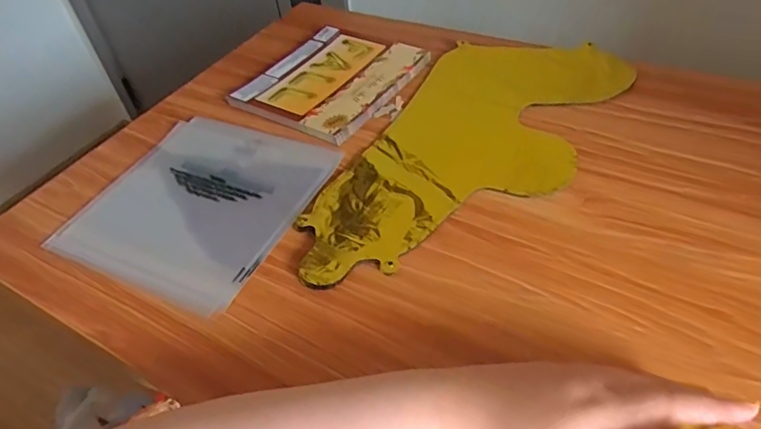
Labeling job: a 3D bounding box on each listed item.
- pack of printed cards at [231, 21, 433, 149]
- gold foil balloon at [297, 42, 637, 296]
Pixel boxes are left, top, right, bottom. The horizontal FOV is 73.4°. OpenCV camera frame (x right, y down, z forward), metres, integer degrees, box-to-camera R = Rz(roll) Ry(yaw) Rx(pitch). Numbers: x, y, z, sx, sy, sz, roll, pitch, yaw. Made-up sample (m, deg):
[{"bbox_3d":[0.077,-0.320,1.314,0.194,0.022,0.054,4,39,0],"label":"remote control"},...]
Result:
[{"bbox_3d":[-0.059,-0.163,0.607,0.163,0.012,0.187,25,54,26],"label":"pack of printed cards"},{"bbox_3d":[0.086,-0.068,0.509,0.191,0.016,0.410,25,54,26],"label":"gold foil balloon"}]

